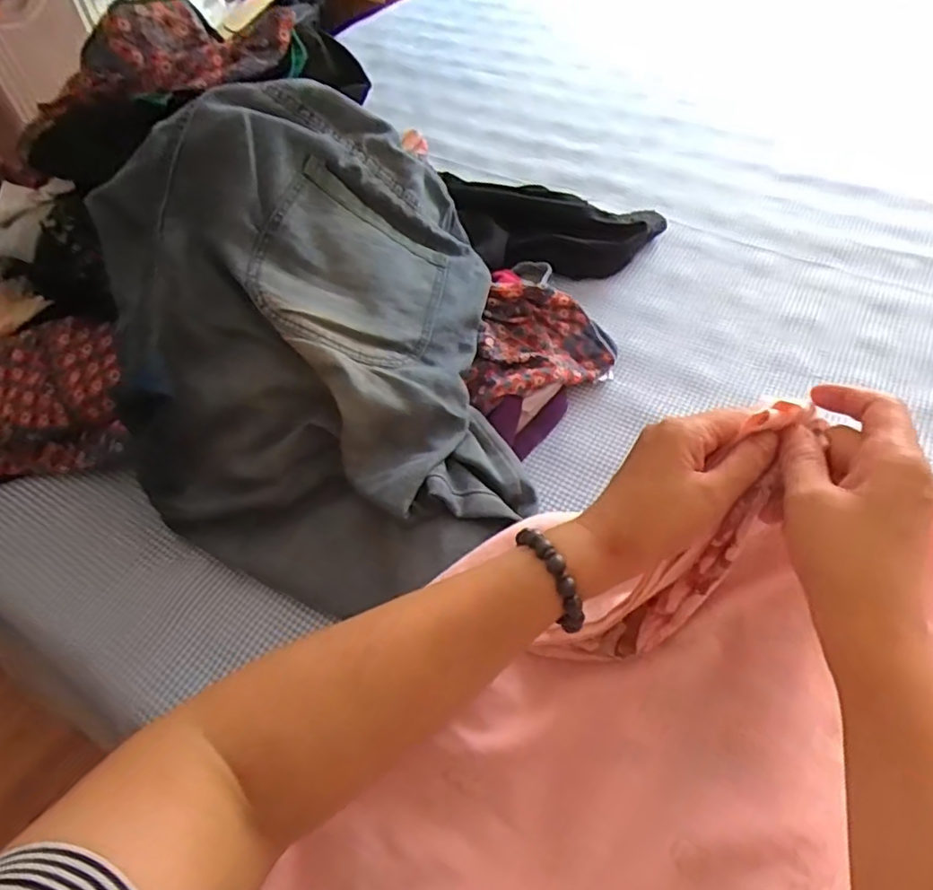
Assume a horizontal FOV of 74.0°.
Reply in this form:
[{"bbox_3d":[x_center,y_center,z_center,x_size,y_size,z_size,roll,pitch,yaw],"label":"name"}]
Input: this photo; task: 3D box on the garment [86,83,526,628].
[{"bbox_3d":[-0.116,-0.081,0.495,0.299,0.237,0.327,-8,52,-4],"label":"garment"}]

